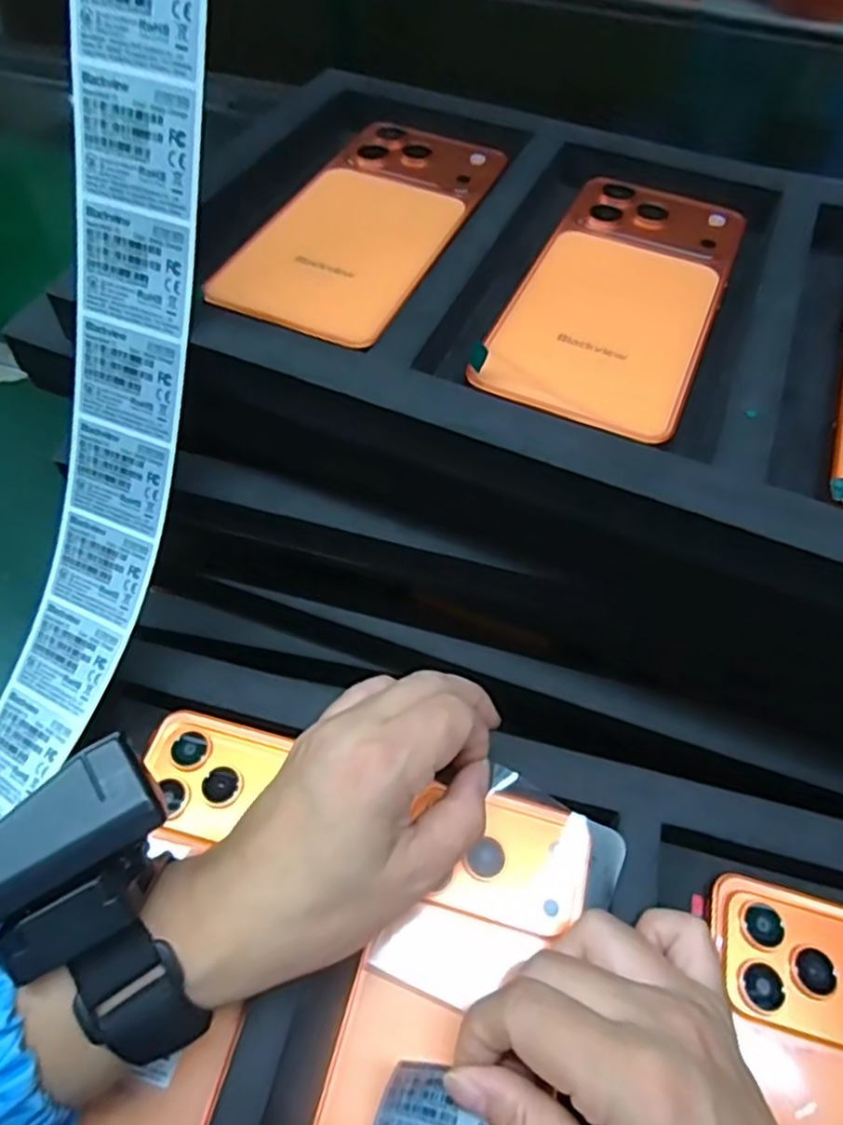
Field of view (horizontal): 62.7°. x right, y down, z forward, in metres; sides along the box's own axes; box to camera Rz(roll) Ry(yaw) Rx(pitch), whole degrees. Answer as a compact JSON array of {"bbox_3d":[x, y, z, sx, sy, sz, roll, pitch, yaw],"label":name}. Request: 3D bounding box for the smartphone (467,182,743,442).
[{"bbox_3d":[0.079,-0.108,0.275,0.074,0.006,0.159,22,56,12],"label":"smartphone"}]

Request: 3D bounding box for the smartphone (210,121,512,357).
[{"bbox_3d":[-0.024,-0.145,0.292,0.076,0.011,0.169,19,56,10],"label":"smartphone"}]

